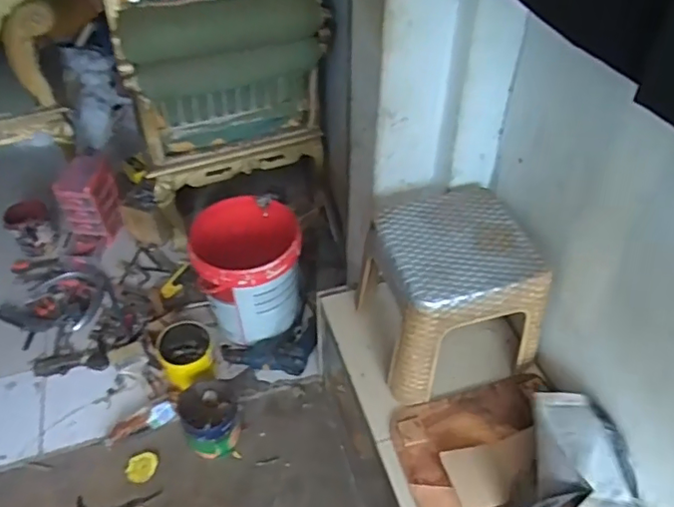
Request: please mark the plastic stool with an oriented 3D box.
[{"bbox_3d":[0.234,0.070,1.182,0.323,0.262,0.319,-15,46,-13],"label":"plastic stool"}]

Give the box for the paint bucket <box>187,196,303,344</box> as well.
[{"bbox_3d":[-0.259,0.042,1.673,0.291,0.352,0.289,-1,45,1],"label":"paint bucket"}]

